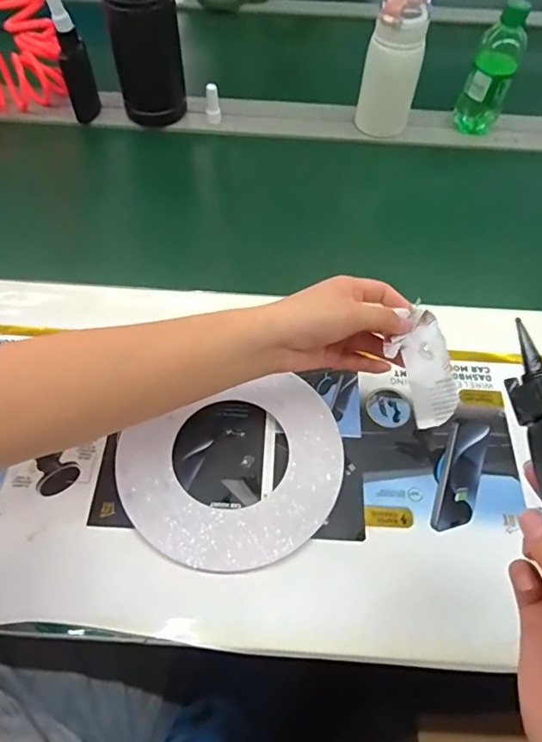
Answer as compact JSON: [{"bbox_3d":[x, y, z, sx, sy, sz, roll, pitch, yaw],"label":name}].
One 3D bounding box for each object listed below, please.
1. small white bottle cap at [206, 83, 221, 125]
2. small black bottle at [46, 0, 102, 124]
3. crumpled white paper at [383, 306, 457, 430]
[{"bbox_3d":[-0.081,-0.376,0.707,0.019,0.048,0.016,14,58,6],"label":"small white bottle cap"},{"bbox_3d":[-0.255,-0.400,0.653,0.038,0.160,0.030,-19,60,-14],"label":"small black bottle"},{"bbox_3d":[0.116,-0.001,0.394,0.045,0.013,0.090,-9,84,-7],"label":"crumpled white paper"}]

